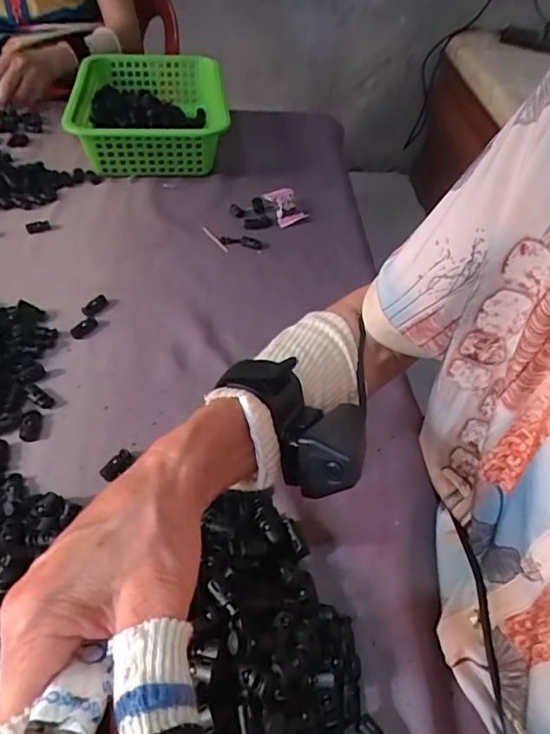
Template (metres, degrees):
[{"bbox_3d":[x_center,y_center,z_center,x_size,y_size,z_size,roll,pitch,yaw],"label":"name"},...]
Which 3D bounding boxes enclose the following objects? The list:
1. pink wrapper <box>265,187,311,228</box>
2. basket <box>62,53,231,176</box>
[{"bbox_3d":[0.016,-0.219,0.678,0.046,0.009,0.062,-19,71,-24],"label":"pink wrapper"},{"bbox_3d":[-0.190,-0.390,0.773,0.215,0.082,0.313,-4,48,-9],"label":"basket"}]

